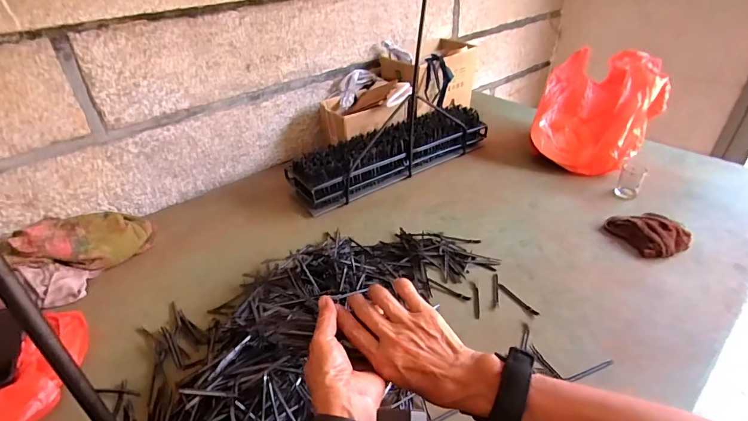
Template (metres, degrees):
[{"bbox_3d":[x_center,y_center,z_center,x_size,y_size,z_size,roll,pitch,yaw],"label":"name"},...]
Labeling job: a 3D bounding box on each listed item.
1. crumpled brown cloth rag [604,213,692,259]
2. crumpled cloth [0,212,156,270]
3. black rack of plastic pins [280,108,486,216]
[{"bbox_3d":[0.585,0.045,0.850,0.114,0.048,0.137,-16,39,-17],"label":"crumpled brown cloth rag"},{"bbox_3d":[-0.621,0.064,0.846,0.251,0.083,0.135,-11,38,-12],"label":"crumpled cloth"},{"bbox_3d":[0.061,-0.165,1.078,0.583,0.109,0.137,-21,41,-23],"label":"black rack of plastic pins"}]

